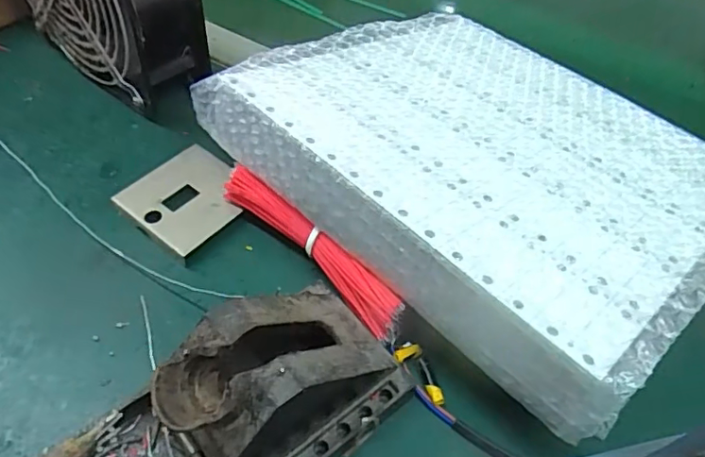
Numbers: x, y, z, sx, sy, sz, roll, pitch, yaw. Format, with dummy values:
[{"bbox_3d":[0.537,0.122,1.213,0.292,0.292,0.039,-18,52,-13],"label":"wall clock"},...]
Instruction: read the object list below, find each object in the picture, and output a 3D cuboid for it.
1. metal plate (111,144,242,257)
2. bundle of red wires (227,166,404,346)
[{"bbox_3d":[-0.097,-0.018,0.331,0.062,0.011,0.062,34,55,21],"label":"metal plate"},{"bbox_3d":[-0.024,0.010,0.295,0.013,0.027,0.127,-35,61,-30],"label":"bundle of red wires"}]

